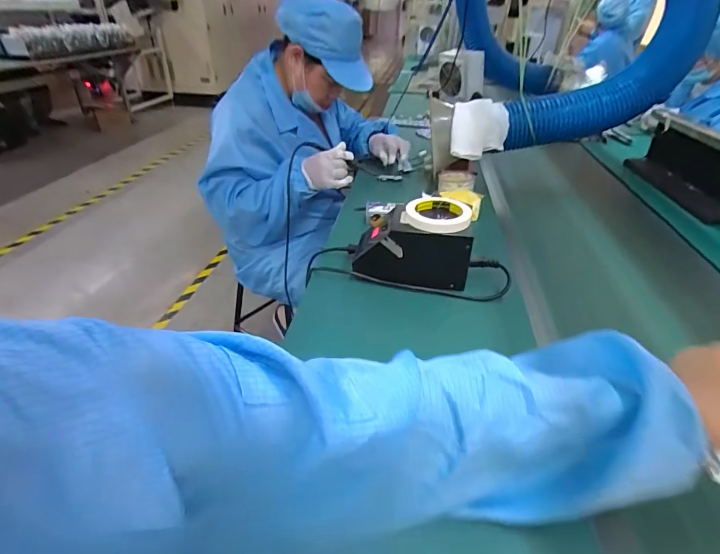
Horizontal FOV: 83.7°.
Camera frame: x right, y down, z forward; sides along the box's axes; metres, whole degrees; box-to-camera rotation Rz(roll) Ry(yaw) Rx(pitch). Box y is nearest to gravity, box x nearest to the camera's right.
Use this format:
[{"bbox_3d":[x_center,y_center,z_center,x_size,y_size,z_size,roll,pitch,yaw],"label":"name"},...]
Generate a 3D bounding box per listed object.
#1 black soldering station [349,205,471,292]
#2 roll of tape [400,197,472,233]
[{"bbox_3d":[0.086,-0.052,0.662,0.184,0.091,0.093,8,35,9],"label":"black soldering station"},{"bbox_3d":[0.123,-0.101,0.641,0.104,0.021,0.104,1,35,-1],"label":"roll of tape"}]

